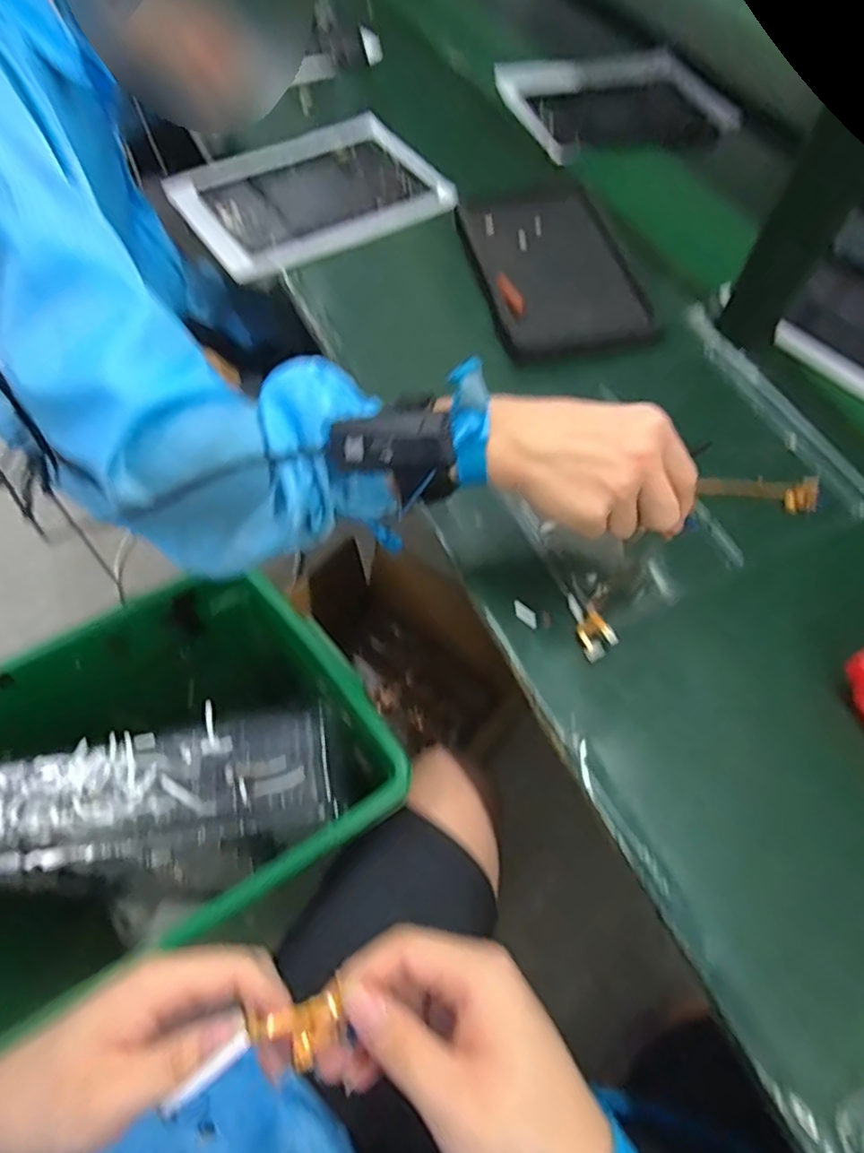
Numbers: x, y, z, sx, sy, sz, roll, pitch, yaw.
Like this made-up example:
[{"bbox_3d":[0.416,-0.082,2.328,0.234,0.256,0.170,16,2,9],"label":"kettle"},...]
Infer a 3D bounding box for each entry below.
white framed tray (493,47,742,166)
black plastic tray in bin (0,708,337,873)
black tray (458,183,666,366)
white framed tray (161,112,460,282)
[{"bbox_3d":[0.260,-0.666,0.862,0.308,0.022,0.226,-18,63,-12],"label":"white framed tray"},{"bbox_3d":[-0.288,0.212,0.560,0.408,0.049,0.126,-9,61,-7],"label":"black plastic tray in bin"},{"bbox_3d":[0.121,-0.312,0.636,0.152,0.028,0.249,-8,61,-7],"label":"black tray"},{"bbox_3d":[-0.129,-0.447,0.716,0.312,0.030,0.223,-29,65,-17],"label":"white framed tray"}]

